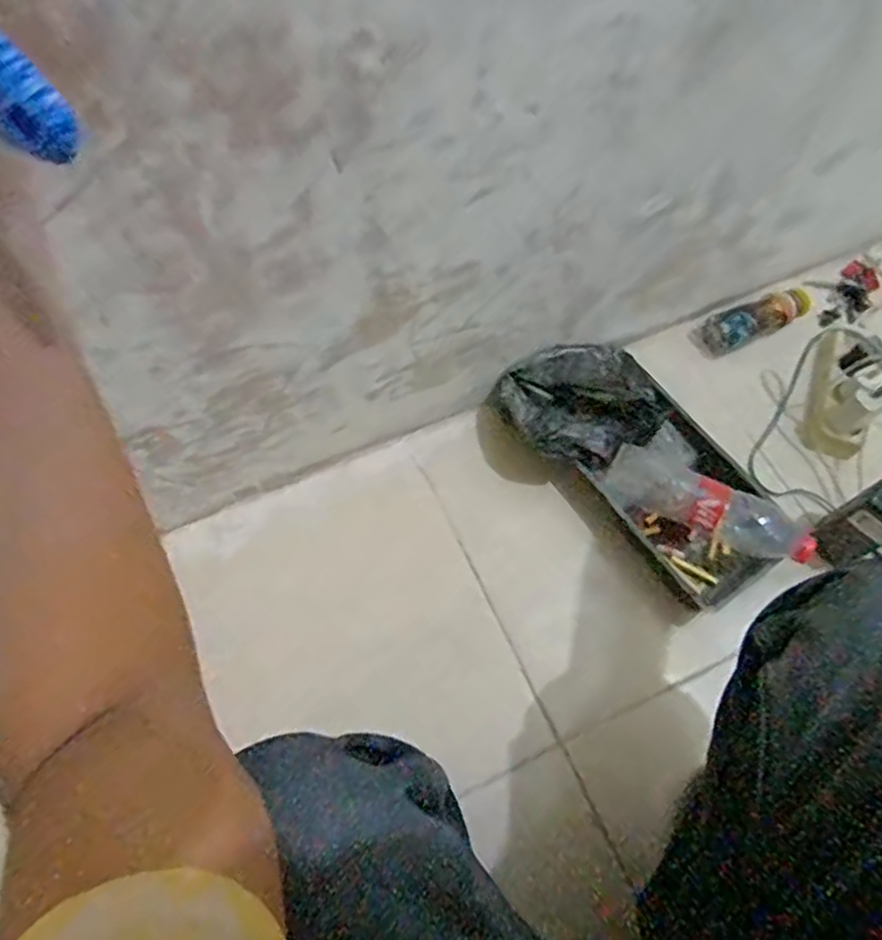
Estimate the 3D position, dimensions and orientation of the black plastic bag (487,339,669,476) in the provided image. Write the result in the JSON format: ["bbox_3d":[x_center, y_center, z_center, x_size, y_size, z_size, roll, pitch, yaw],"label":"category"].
[{"bbox_3d":[0.169,-0.084,0.780,0.172,0.053,0.154,-28,68,-12],"label":"black plastic bag"}]

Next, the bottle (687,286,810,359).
[{"bbox_3d":[0.429,-0.207,0.896,0.184,0.047,0.048,-23,67,-11],"label":"bottle"}]

